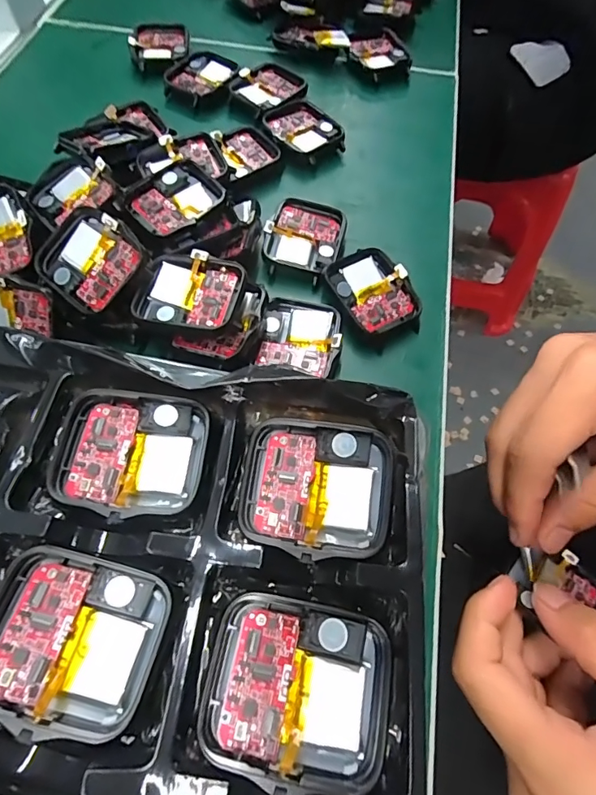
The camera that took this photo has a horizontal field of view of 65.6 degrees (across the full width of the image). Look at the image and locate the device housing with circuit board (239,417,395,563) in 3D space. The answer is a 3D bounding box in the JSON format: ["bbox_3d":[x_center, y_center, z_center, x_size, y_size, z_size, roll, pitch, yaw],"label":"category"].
[{"bbox_3d":[0.005,0.025,0.134,0.042,0.005,0.038,9,72,7],"label":"device housing with circuit board"}]

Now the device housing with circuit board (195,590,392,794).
[{"bbox_3d":[0.000,0.069,0.110,0.042,0.009,0.036,13,63,5],"label":"device housing with circuit board"}]

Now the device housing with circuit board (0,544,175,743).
[{"bbox_3d":[-0.057,0.058,0.113,0.043,0.012,0.037,13,63,6],"label":"device housing with circuit board"}]

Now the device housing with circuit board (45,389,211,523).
[{"bbox_3d":[-0.050,0.016,0.138,0.043,0.006,0.037,6,63,-6],"label":"device housing with circuit board"}]

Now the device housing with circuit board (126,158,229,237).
[{"bbox_3d":[-0.058,-0.092,0.221,0.037,0.012,0.041,35,71,14],"label":"device housing with circuit board"}]

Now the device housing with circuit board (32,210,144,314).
[{"bbox_3d":[-0.088,-0.058,0.192,0.042,0.007,0.037,34,87,12],"label":"device housing with circuit board"}]

